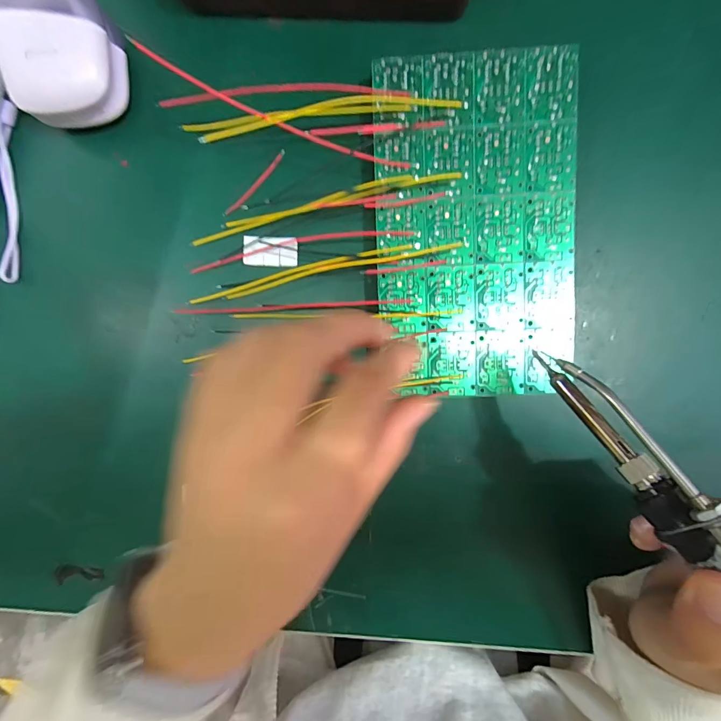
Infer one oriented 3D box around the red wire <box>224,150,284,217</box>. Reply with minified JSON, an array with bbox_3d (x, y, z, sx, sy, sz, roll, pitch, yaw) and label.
[{"bbox_3d":[-0.058,-0.097,0.208,0.004,0.007,0.048,43,93,0],"label":"red wire"}]

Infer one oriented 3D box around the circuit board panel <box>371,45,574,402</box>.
[{"bbox_3d":[0.060,-0.068,0.197,0.100,0.011,0.171,-1,92,2],"label":"circuit board panel"}]

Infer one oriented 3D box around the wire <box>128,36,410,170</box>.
[{"bbox_3d":[-0.037,-0.114,0.181,0.130,0.016,0.010,15,99,-18],"label":"wire"}]

